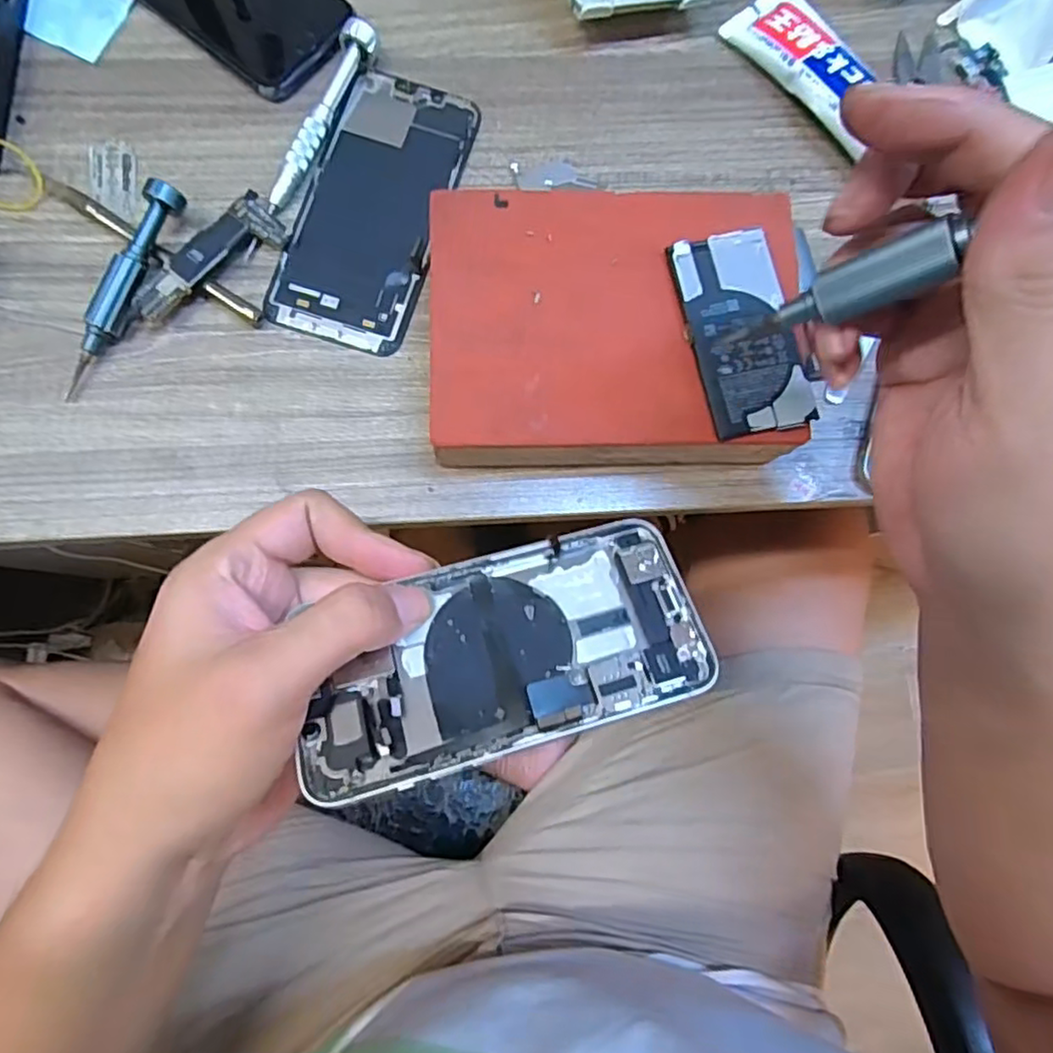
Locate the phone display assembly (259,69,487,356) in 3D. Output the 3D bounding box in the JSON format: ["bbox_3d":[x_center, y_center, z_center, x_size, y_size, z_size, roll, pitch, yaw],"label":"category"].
[{"bbox_3d":[-0.074,-0.157,0.319,0.067,0.006,0.141,17,82,0],"label":"phone display assembly"}]

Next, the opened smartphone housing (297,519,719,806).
[{"bbox_3d":[-0.008,0.044,0.235,0.141,0.006,0.072,-15,61,-9],"label":"opened smartphone housing"}]

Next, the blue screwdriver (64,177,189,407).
[{"bbox_3d":[-0.185,-0.108,0.298,0.012,0.021,0.104,25,82,1],"label":"blue screwdriver"}]

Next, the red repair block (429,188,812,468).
[{"bbox_3d":[0.037,-0.087,0.296,0.155,0.043,0.120,0,82,-3],"label":"red repair block"}]

